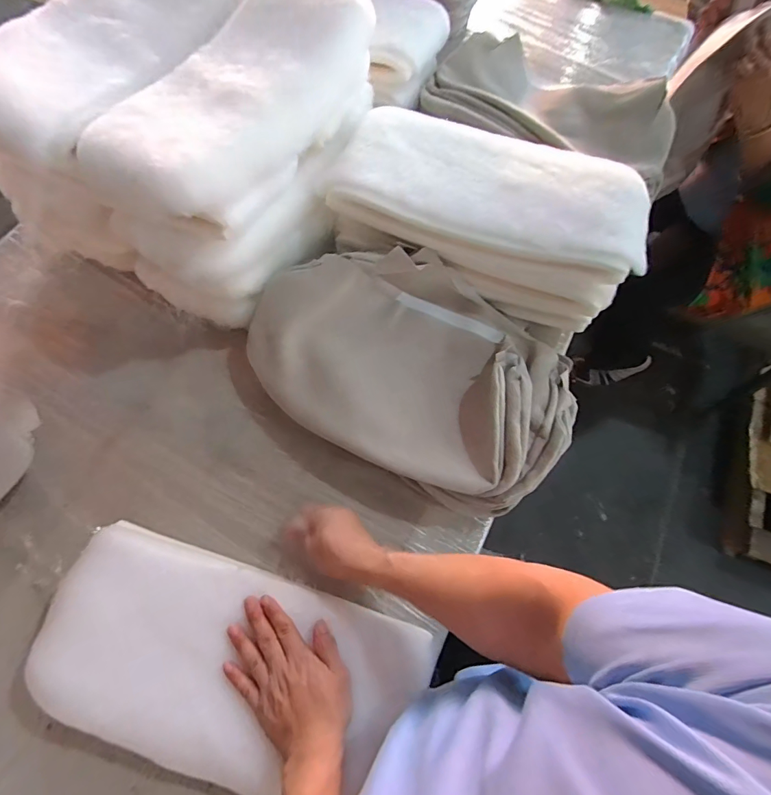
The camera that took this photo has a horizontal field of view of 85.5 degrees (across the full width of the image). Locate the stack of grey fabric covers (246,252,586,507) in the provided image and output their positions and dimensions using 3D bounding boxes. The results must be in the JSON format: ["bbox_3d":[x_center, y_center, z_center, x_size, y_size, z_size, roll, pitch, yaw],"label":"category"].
[{"bbox_3d":[0.038,-0.051,0.650,0.492,0.105,0.337,22,71,7],"label":"stack of grey fabric covers"}]

